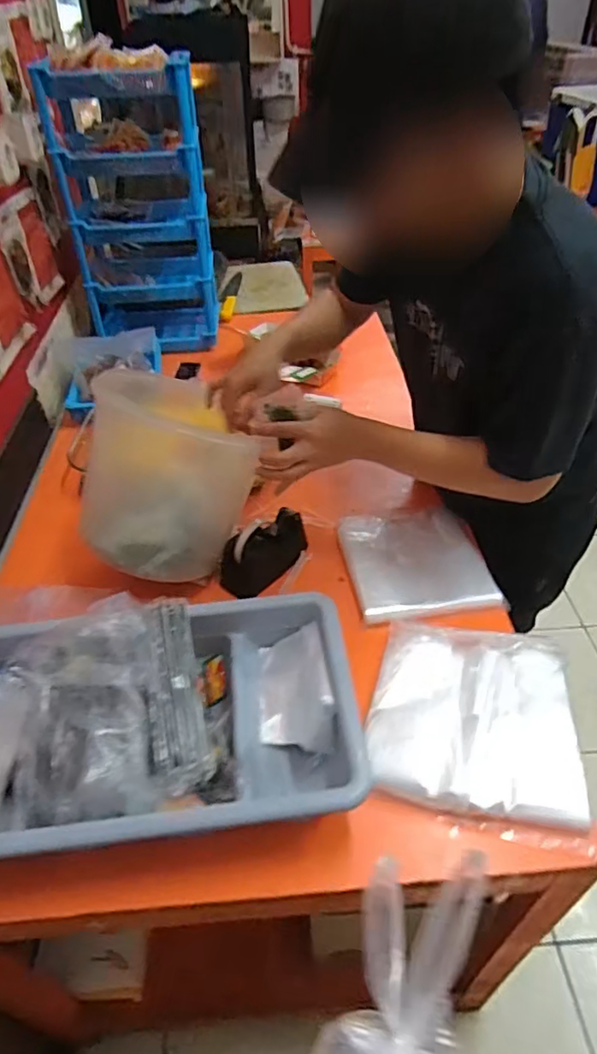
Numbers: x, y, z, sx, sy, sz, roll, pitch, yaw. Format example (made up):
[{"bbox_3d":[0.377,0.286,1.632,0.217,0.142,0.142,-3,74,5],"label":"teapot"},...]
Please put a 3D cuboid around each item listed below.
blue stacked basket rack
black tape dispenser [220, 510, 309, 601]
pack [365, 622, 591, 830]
[{"bbox_3d":[-0.380,-0.763,1.425,0.303,0.589,0.275,-7,43,-6],"label":"blue stacked basket rack"},{"bbox_3d":[-0.054,0.036,0.938,0.070,0.063,0.172,27,50,28],"label":"black tape dispenser"},{"bbox_3d":[0.220,0.223,0.739,0.248,0.039,0.250,8,43,11],"label":"pack"}]

